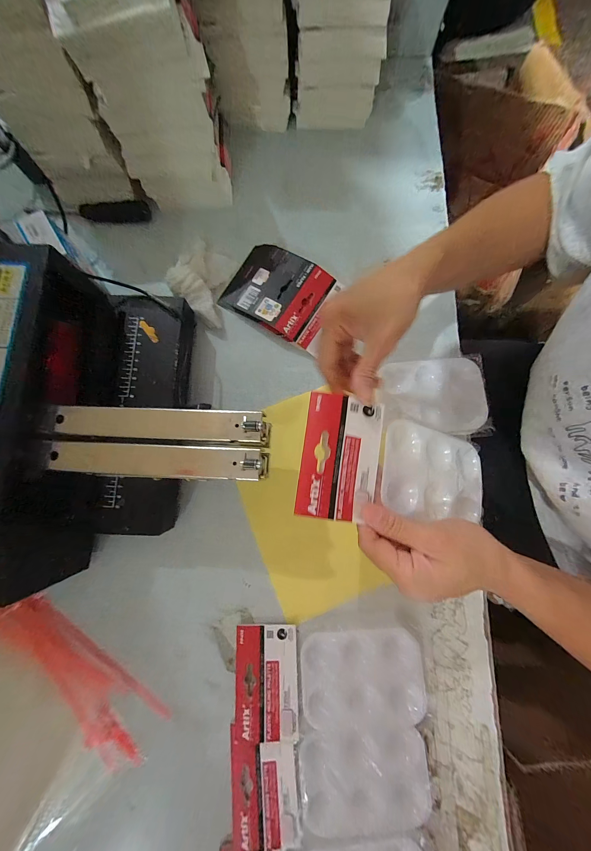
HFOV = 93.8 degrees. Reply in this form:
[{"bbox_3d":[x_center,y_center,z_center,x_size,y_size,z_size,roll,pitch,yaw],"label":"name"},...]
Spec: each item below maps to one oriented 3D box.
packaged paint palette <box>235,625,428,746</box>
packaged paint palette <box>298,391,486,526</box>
[{"bbox_3d":[0.035,0.263,0.288,0.191,0.017,0.097,0,80,-1],"label":"packaged paint palette"},{"bbox_3d":[0.093,0.035,0.244,0.185,0.017,0.095,10,79,-19],"label":"packaged paint palette"}]

